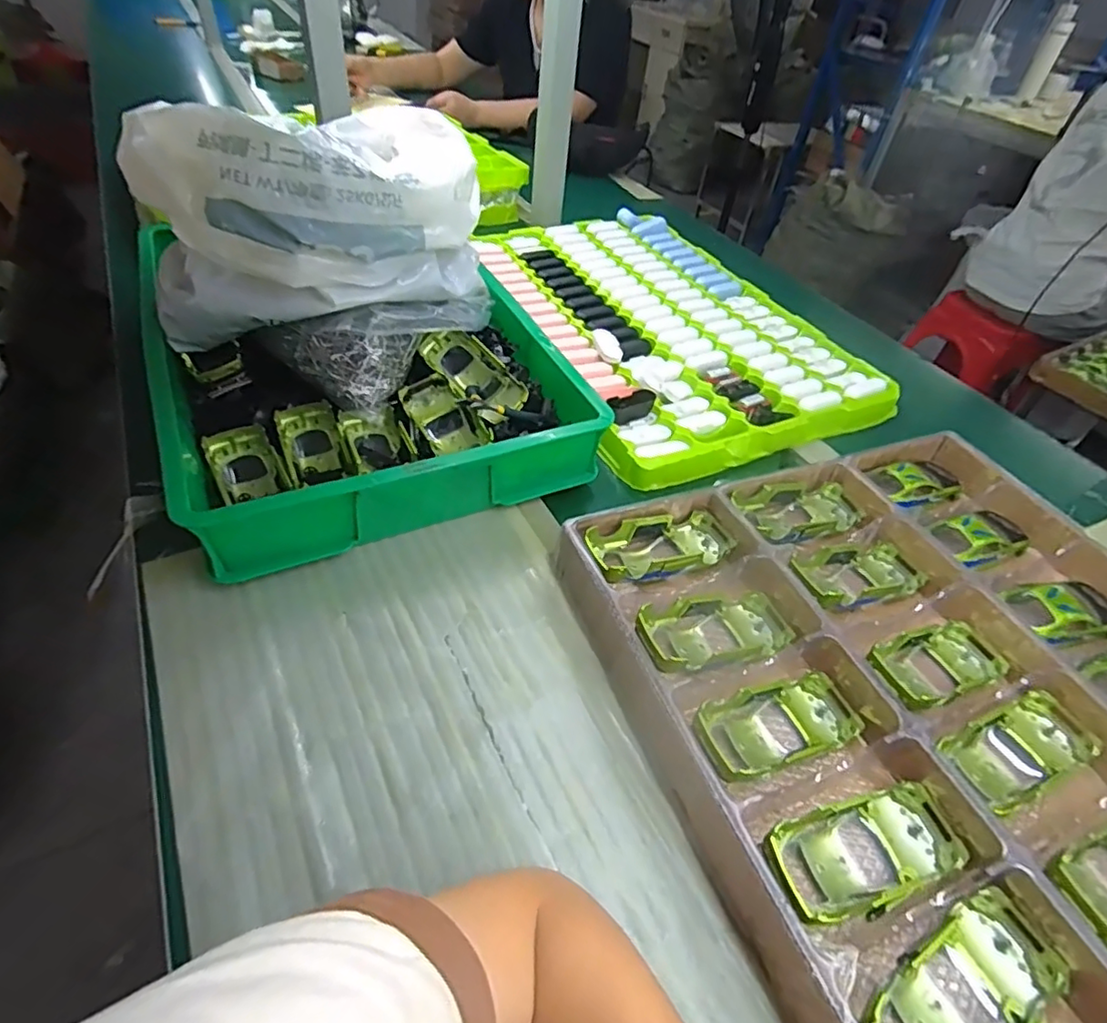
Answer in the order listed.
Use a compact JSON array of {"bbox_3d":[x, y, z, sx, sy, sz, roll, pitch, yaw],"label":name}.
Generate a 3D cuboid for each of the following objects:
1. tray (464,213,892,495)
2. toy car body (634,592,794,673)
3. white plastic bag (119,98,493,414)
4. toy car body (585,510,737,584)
[{"bbox_3d":[0.139,-0.277,0.829,0.388,0.035,0.573,-15,50,-19],"label":"tray"},{"bbox_3d":[0.120,0.096,0.463,0.135,0.030,0.056,-3,45,-29],"label":"toy car body"},{"bbox_3d":[-0.211,-0.295,0.603,0.253,0.210,0.306,15,46,7],"label":"white plastic bag"},{"bbox_3d":[0.093,0.031,0.513,0.136,0.035,0.064,-14,49,-18],"label":"toy car body"}]

